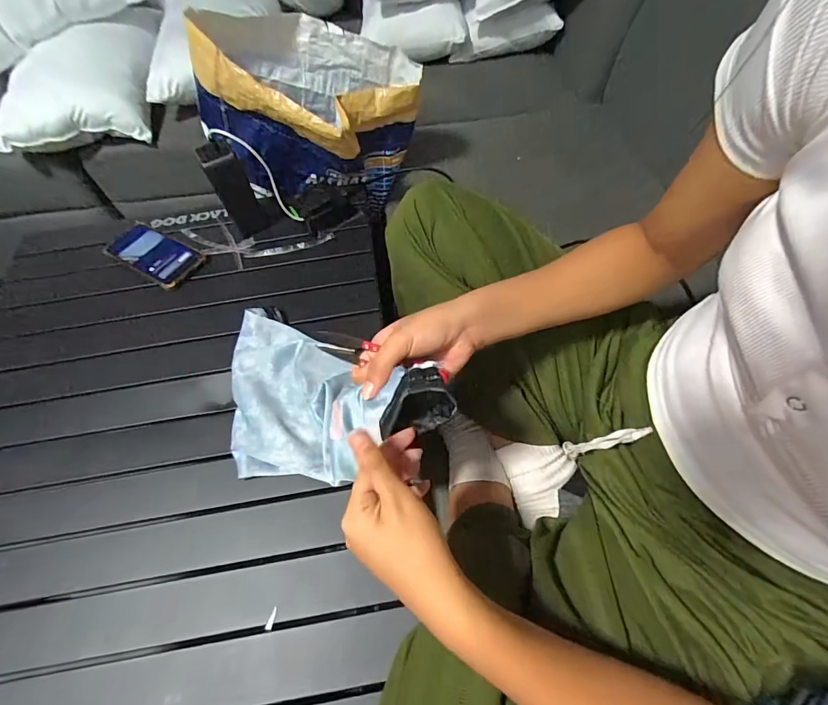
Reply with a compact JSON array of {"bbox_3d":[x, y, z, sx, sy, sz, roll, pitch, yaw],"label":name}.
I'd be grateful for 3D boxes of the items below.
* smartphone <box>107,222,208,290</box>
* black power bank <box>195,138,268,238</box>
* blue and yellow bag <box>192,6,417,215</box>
[{"bbox_3d":[-0.414,-0.159,0.628,0.185,0.015,0.076,27,64,19],"label":"smartphone"},{"bbox_3d":[-0.274,-0.249,0.608,0.056,0.140,0.033,-22,60,-10],"label":"black power bank"},{"bbox_3d":[-0.165,-0.388,0.652,0.320,0.217,0.241,8,59,9],"label":"blue and yellow bag"}]

